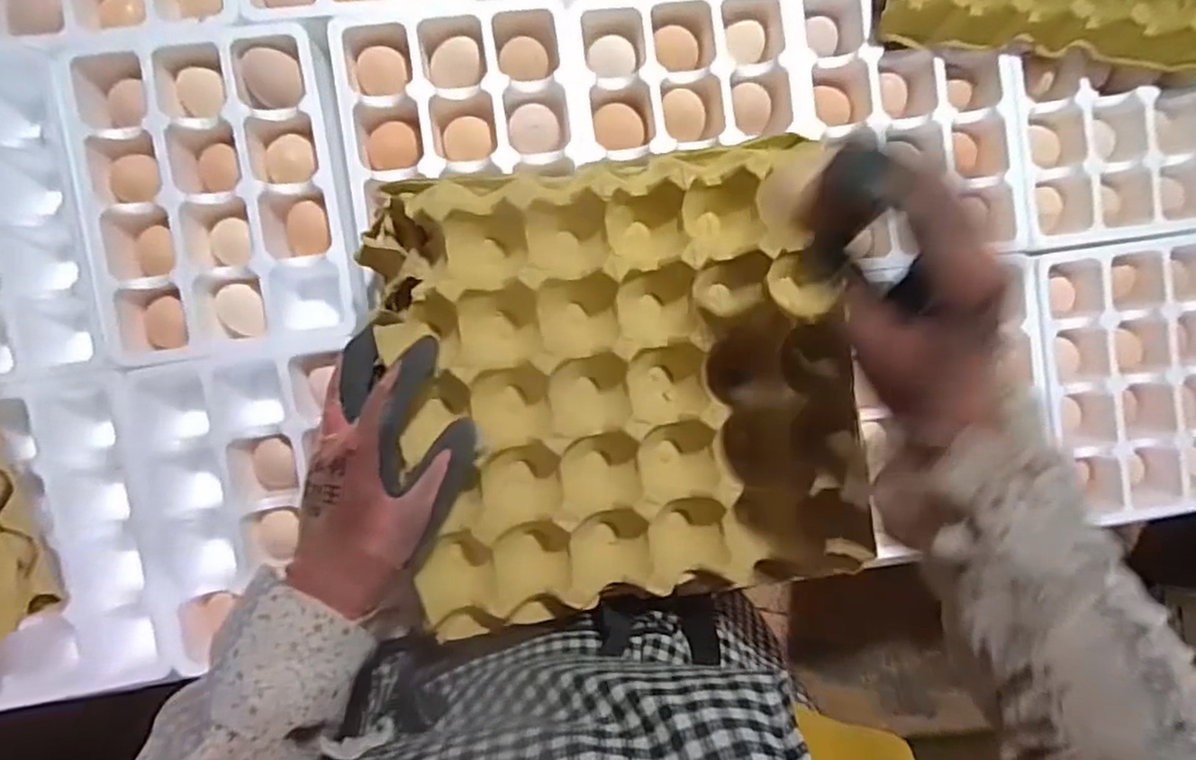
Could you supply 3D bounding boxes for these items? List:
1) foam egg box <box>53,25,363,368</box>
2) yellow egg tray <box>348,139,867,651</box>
[{"bbox_3d":[-0.296,-0.143,0.528,0.189,0.054,0.242,-10,93,-4],"label":"foam egg box"},{"bbox_3d":[0.018,0.002,0.427,0.289,0.061,0.285,-9,92,-6],"label":"yellow egg tray"}]

